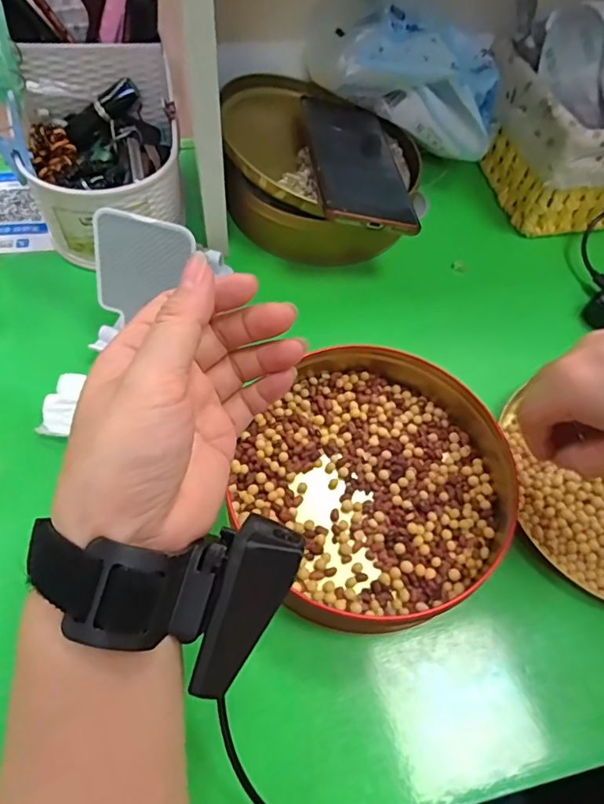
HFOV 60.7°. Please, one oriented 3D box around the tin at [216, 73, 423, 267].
[{"bbox_3d":[0.016,-0.198,0.444,0.178,0.080,0.168,28,60,13],"label":"tin"}]

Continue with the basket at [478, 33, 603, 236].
[{"bbox_3d":[0.296,-0.235,0.468,0.222,0.093,0.140,-10,59,-11],"label":"basket"}]

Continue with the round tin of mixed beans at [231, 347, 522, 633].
[{"bbox_3d":[0.043,0.043,0.319,0.156,0.046,0.168,2,58,-3],"label":"round tin of mixed beans"}]

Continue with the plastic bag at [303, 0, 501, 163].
[{"bbox_3d":[0.096,-0.279,0.436,0.162,0.093,0.091,-4,58,-7],"label":"plastic bag"}]

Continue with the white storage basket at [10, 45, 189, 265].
[{"bbox_3d":[-0.148,-0.189,0.387,0.110,0.091,0.127,-10,59,-11],"label":"white storage basket"}]

